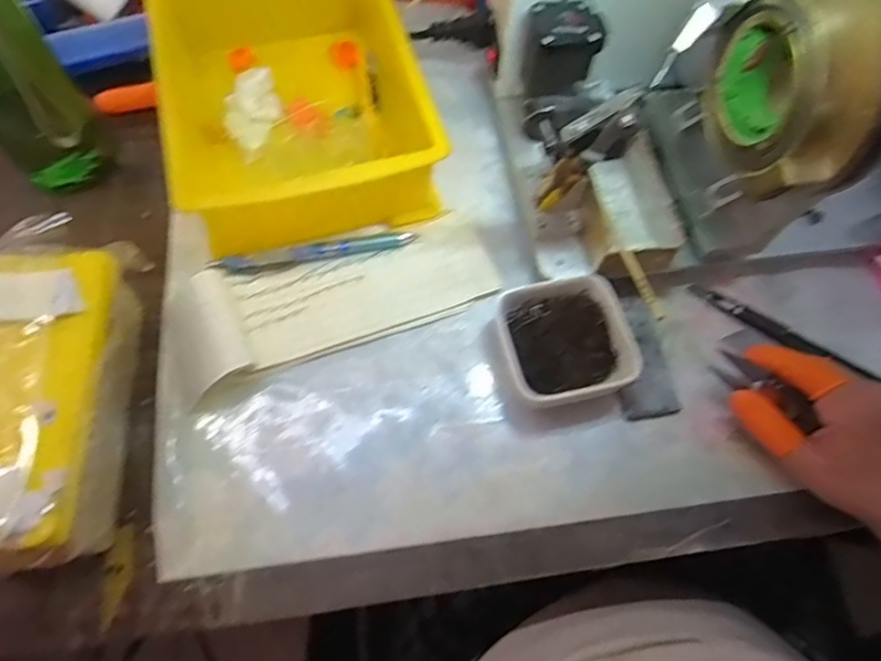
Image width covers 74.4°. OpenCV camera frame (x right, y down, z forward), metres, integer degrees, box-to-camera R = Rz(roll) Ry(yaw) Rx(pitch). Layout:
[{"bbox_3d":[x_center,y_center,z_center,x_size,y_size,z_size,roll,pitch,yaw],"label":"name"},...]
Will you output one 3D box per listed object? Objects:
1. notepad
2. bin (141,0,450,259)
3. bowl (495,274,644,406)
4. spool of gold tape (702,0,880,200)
[{"bbox_3d":[-0.069,-0.033,0.401,0.206,0.023,0.079,-21,67,-9],"label":"notepad"},{"bbox_3d":[-0.116,-0.192,0.448,0.175,0.073,0.280,-17,66,-7],"label":"bin"},{"bbox_3d":[0.081,0.009,0.381,0.081,0.030,0.080,-14,66,-5],"label":"bowl"},{"bbox_3d":[0.185,-0.127,0.297,0.044,0.094,0.107,-10,65,-4],"label":"spool of gold tape"}]

